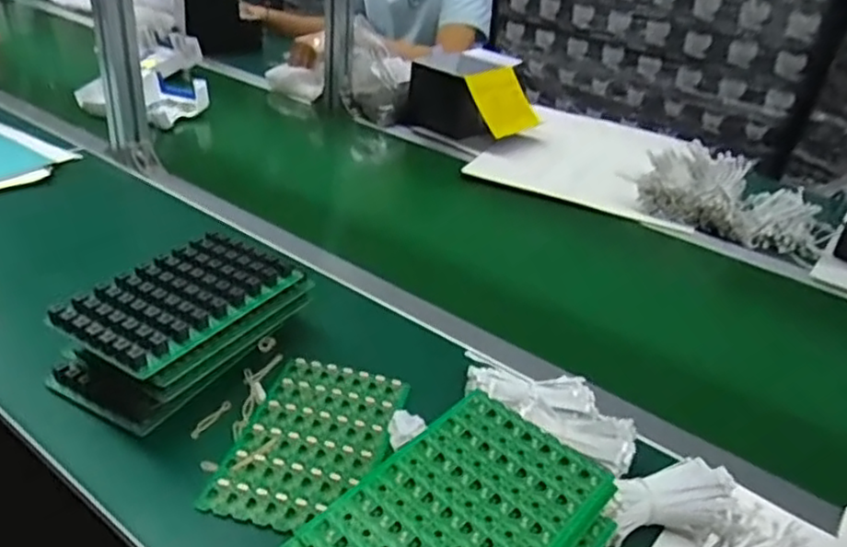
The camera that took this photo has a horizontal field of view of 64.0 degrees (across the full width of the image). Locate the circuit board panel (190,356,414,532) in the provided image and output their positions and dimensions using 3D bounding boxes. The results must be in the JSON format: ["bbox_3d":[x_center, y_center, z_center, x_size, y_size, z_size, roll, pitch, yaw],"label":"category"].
[{"bbox_3d":[-0.092,0.141,0.582,0.117,0.013,0.185,13,31,10],"label":"circuit board panel"}]

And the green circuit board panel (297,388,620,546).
[{"bbox_3d":[0.028,0.154,0.445,0.127,0.017,0.186,28,37,31],"label":"green circuit board panel"}]

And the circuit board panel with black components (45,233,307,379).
[{"bbox_3d":[-0.217,0.019,0.605,0.106,0.029,0.192,22,34,24],"label":"circuit board panel with black components"}]

